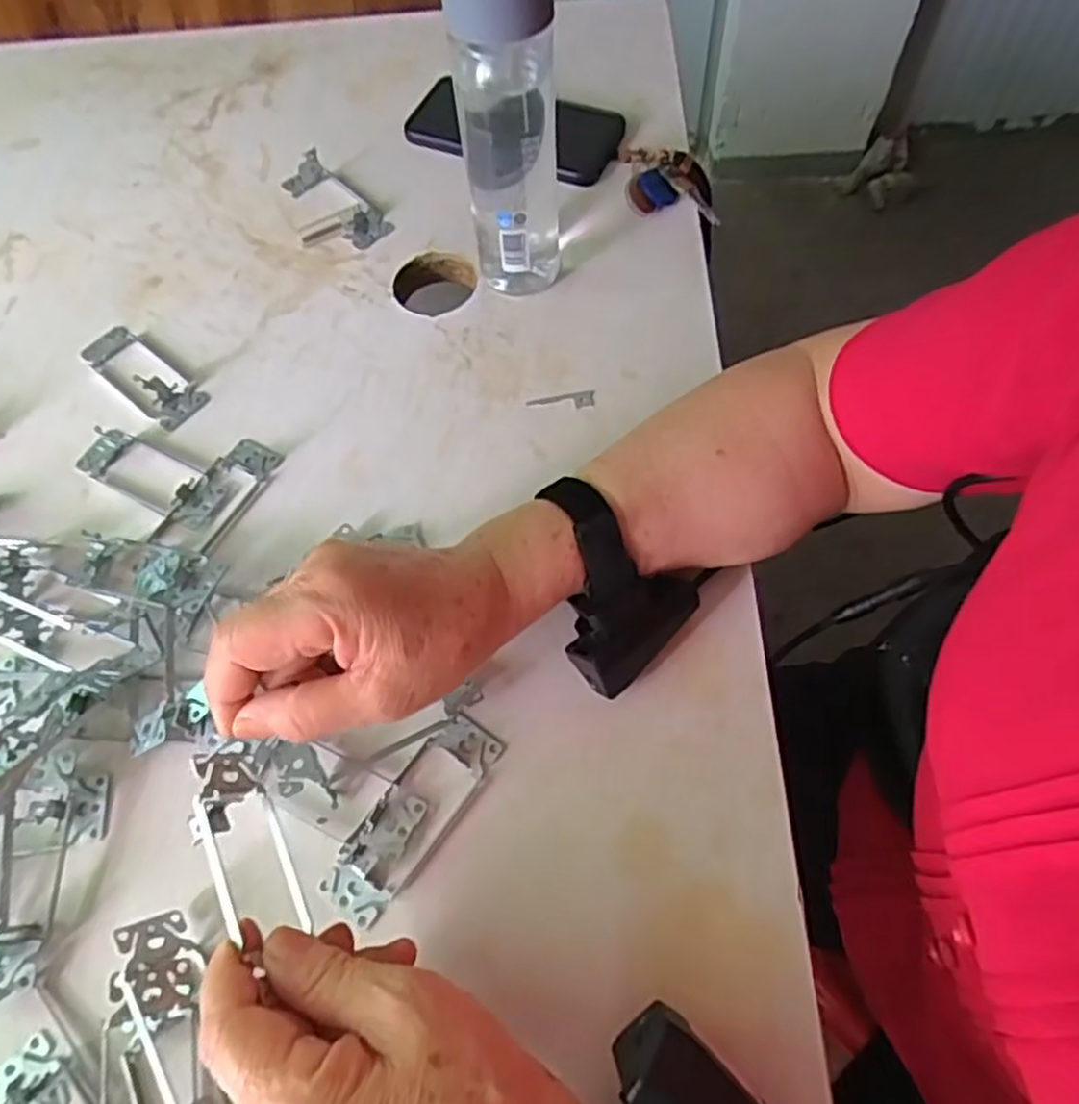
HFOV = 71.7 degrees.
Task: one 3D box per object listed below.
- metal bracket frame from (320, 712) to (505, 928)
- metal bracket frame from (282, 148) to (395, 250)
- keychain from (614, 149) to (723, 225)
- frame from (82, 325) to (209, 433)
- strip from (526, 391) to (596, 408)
[{"bbox_3d":[-0.062,0.127,0.366,0.037,0.015,0.105,33,70,18],"label":"metal bracket frame"},{"bbox_3d":[-0.155,-0.268,0.568,0.066,0.023,0.092,-17,64,-6],"label":"metal bracket frame"},{"bbox_3d":[0.095,-0.279,0.553,0.065,0.022,0.083,-4,63,1],"label":"keychain"},{"bbox_3d":[-0.271,-0.124,0.506,0.105,0.019,0.038,37,71,19],"label":"frame"},{"bbox_3d":[0.014,-0.097,0.479,0.043,0.004,0.013,-5,63,1],"label":"strip"}]

